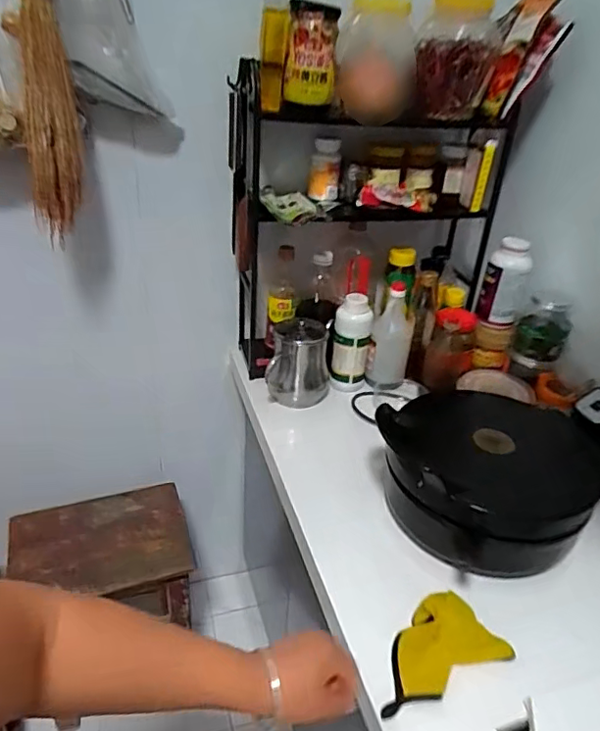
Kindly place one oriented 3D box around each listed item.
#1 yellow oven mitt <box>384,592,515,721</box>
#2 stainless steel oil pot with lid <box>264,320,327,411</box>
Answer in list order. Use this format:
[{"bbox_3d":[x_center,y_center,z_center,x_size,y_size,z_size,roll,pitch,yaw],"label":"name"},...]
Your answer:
[{"bbox_3d":[0.155,0.336,0.650,0.170,0.026,0.096,-11,35,-24],"label":"yellow oven mitt"},{"bbox_3d":[-0.004,-0.007,1.054,0.111,0.147,0.097,2,32,-3],"label":"stainless steel oil pot with lid"}]

